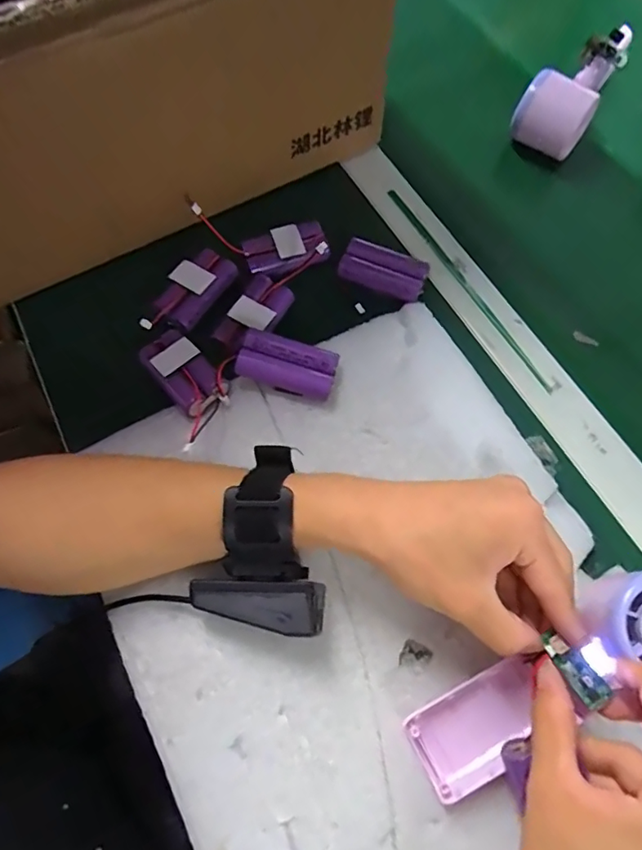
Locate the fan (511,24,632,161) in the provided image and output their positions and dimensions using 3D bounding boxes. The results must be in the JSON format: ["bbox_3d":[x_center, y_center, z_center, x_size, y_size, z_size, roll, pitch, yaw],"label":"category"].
[{"bbox_3d":[0.231,-0.309,0.477,0.057,0.053,0.156,31,68,12],"label":"fan"}]

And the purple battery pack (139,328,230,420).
[{"bbox_3d":[-0.094,-0.037,0.355,0.035,0.018,0.066,-36,71,-16],"label":"purple battery pack"}]

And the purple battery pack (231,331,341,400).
[{"bbox_3d":[-0.023,-0.041,0.355,0.065,0.025,0.030,11,65,4],"label":"purple battery pack"}]

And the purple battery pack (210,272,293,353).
[{"bbox_3d":[-0.048,-0.083,0.379,0.035,0.014,0.066,29,68,11],"label":"purple battery pack"}]

